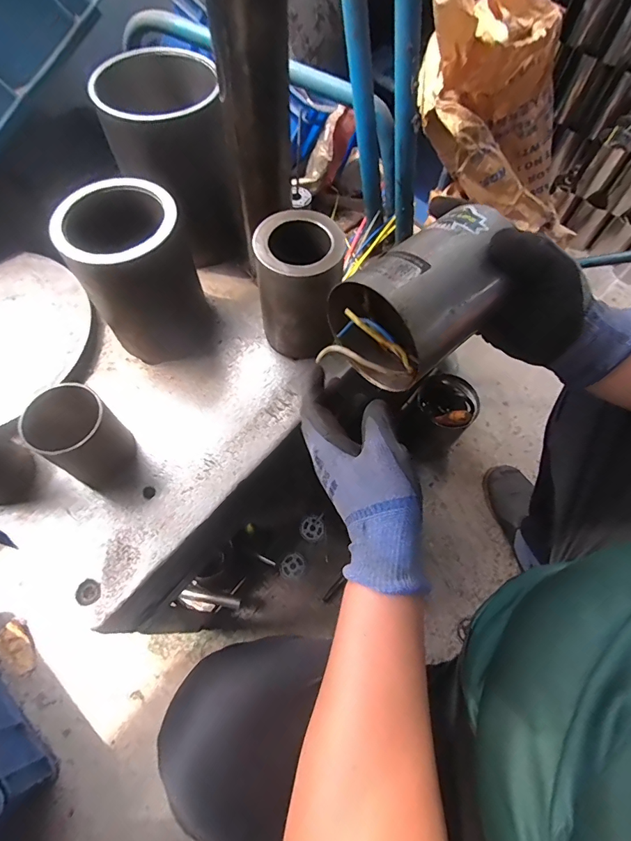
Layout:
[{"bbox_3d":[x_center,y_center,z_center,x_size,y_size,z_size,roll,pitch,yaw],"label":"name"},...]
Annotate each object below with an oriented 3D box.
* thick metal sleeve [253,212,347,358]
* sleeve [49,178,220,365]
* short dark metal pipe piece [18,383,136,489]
[{"bbox_3d":[-0.016,-0.140,0.455,0.082,0.140,0.084,1,64,-1],"label":"thick metal sleeve"},{"bbox_3d":[-0.179,-0.146,0.445,0.117,0.158,0.100,-23,67,-12],"label":"sleeve"},{"bbox_3d":[-0.220,0.017,0.402,0.064,0.089,0.068,1,64,-1],"label":"short dark metal pipe piece"}]

